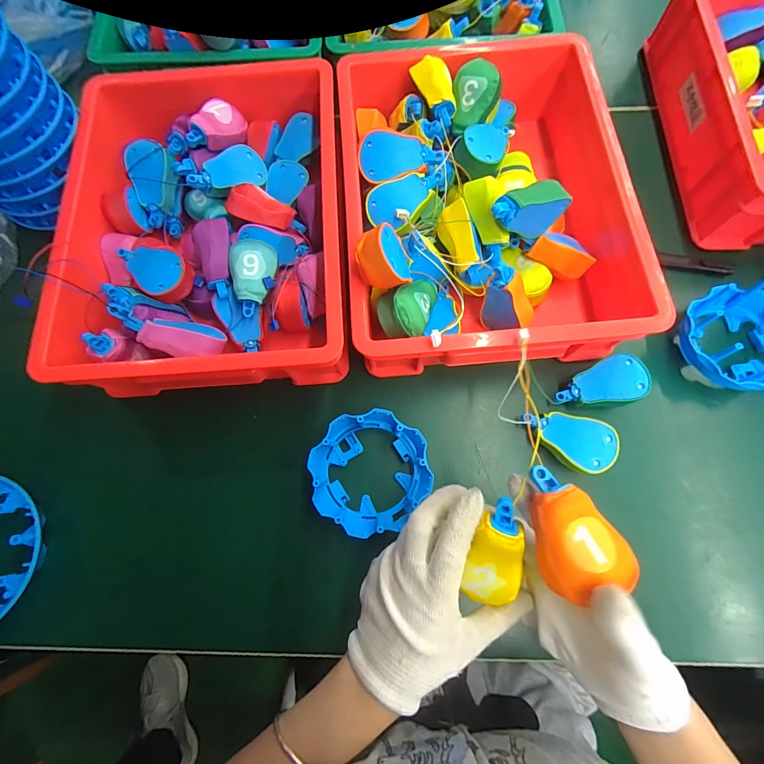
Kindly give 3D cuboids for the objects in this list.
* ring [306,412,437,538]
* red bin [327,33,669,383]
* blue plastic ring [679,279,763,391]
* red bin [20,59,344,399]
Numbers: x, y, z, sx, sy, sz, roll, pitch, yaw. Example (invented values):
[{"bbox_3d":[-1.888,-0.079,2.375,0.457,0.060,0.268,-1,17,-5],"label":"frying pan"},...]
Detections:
[{"bbox_3d":[-0.010,0.082,0.333,0.102,0.037,0.102,-1,74,2],"label":"ring"},{"bbox_3d":[0.095,-0.189,0.365,0.256,0.112,0.338,-5,74,1],"label":"red bin"},{"bbox_3d":[0.345,-0.043,0.348,0.106,0.051,0.101,-1,74,2],"label":"blue plastic ring"},{"bbox_3d":[-0.170,-0.167,0.377,0.253,0.078,0.350,-4,74,1],"label":"red bin"}]

